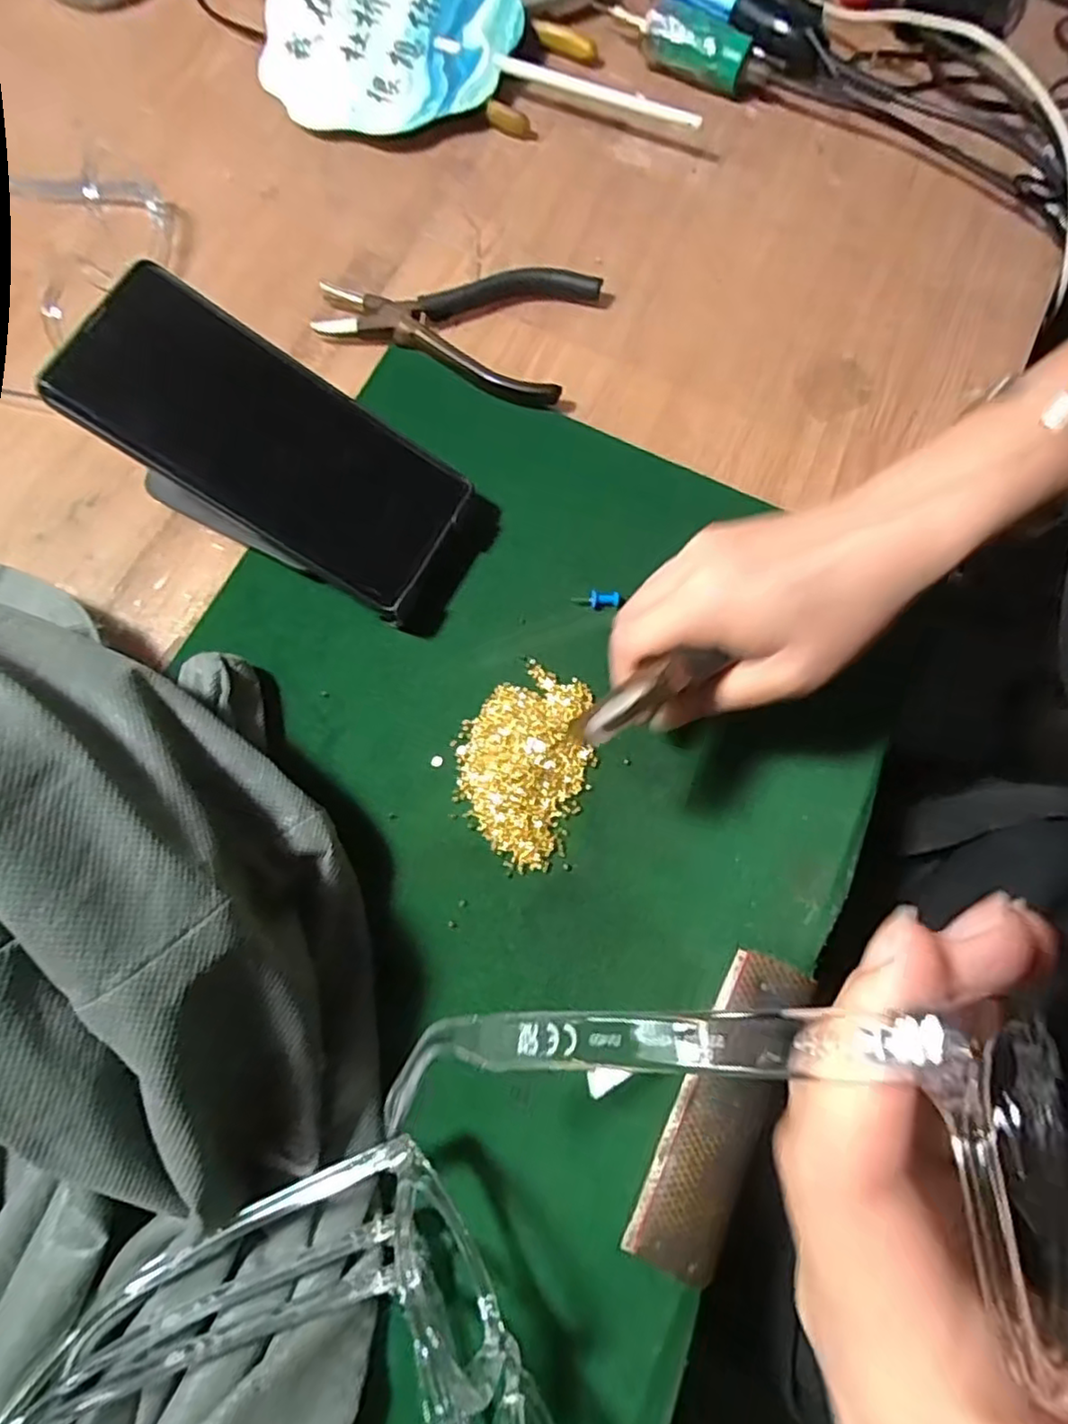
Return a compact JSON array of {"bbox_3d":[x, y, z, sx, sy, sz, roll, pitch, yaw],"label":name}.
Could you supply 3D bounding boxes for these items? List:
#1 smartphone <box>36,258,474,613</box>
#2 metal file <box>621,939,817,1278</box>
[{"bbox_3d":[-0.113,-0.116,0.290,0.161,0.011,0.076,31,76,-14],"label":"smartphone"},{"bbox_3d":[0.075,0.154,0.260,0.034,0.009,0.117,26,76,6],"label":"metal file"}]

